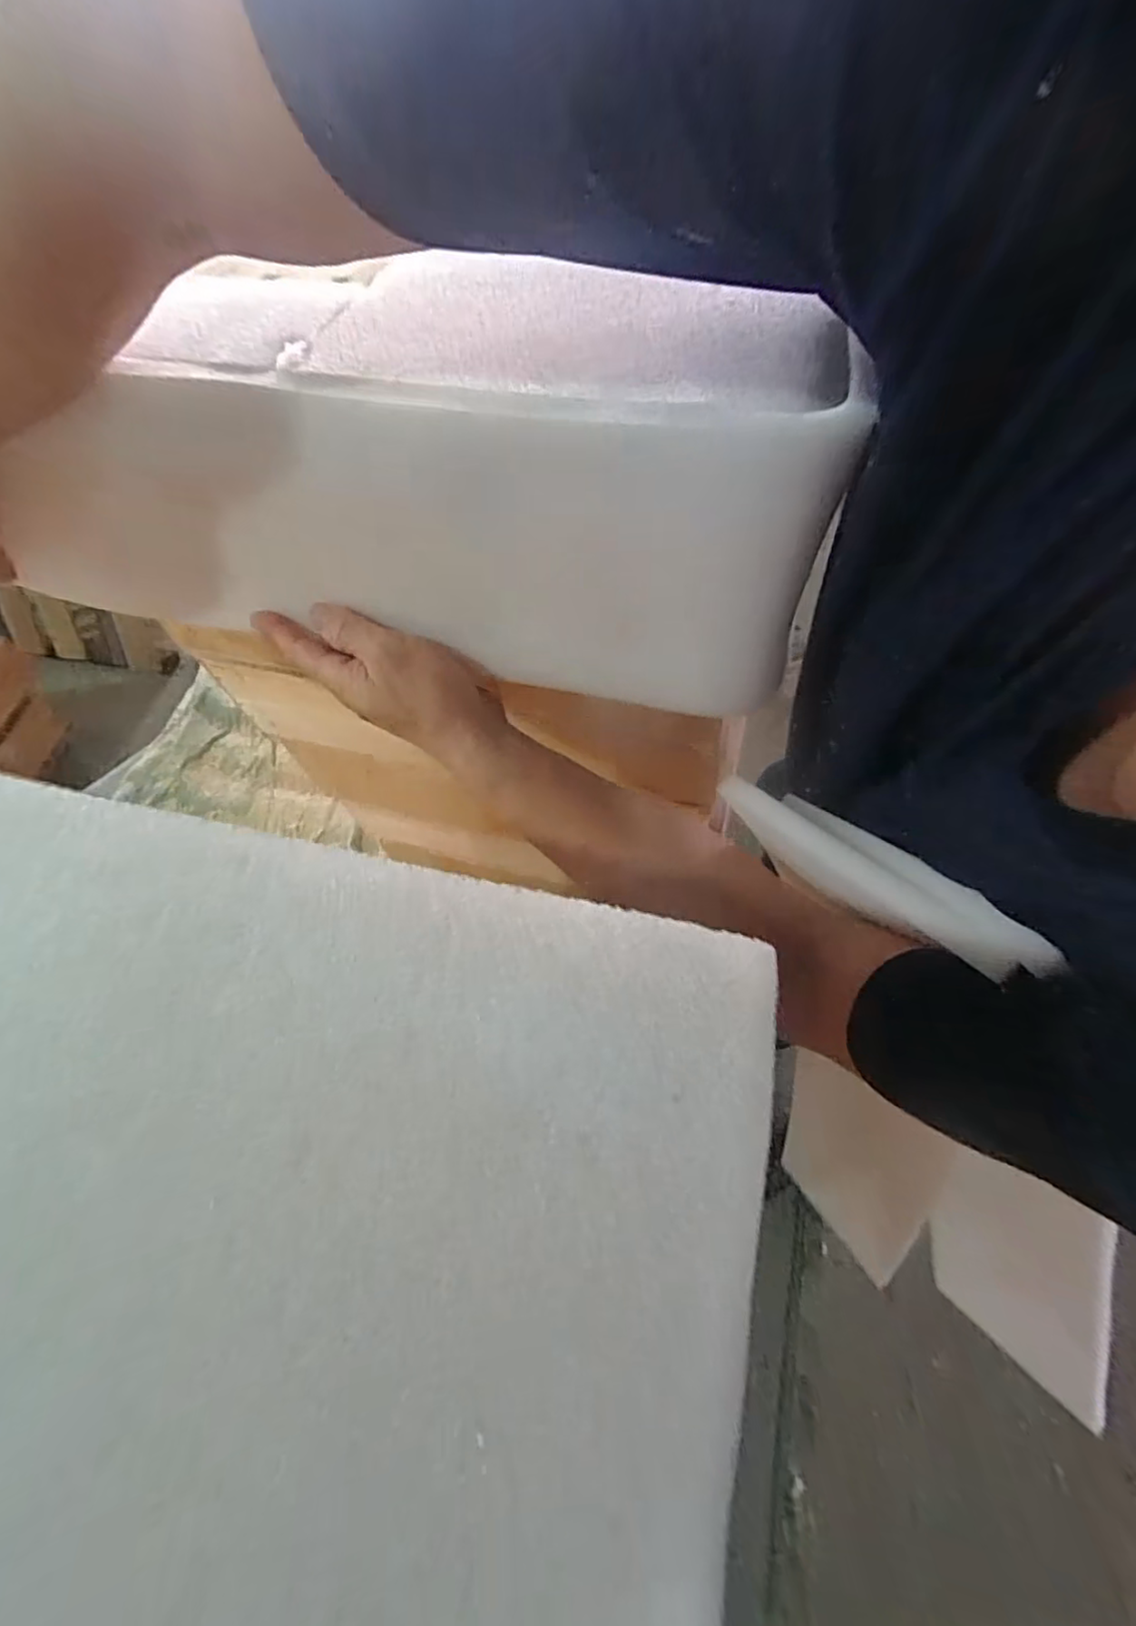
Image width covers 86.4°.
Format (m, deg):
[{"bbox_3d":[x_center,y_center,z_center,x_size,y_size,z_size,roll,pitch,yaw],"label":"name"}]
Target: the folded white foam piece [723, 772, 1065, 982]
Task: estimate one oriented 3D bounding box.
[{"bbox_3d":[0.132,0.021,0.272,0.034,0.025,0.156,-33,37,-15],"label":"folded white foam piece"}]

